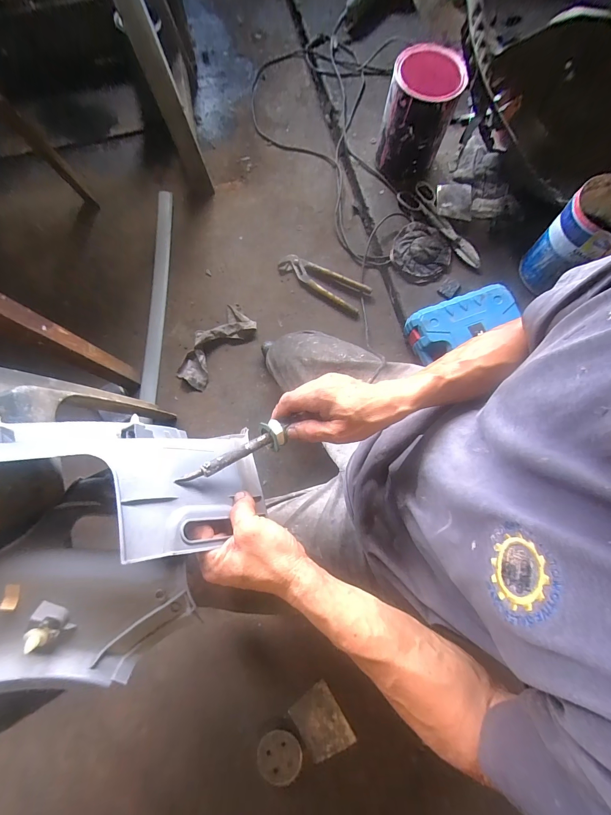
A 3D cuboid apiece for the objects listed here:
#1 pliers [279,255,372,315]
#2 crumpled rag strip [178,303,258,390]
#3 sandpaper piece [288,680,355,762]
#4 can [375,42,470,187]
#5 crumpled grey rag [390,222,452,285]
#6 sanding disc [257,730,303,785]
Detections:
[{"bbox_3d":[0.045,-0.325,0.830,0.239,0.015,0.075,30,80,7],"label":"pliers"},{"bbox_3d":[-0.220,-0.149,0.784,0.098,0.022,0.212,31,80,8],"label":"crumpled rag strip"},{"bbox_3d":[0.030,0.607,0.628,0.088,0.005,0.110,-31,74,-9],"label":"sandpaper piece"},{"bbox_3d":[0.273,-0.707,0.812,0.157,0.212,0.165,22,79,6],"label":"can"},{"bbox_3d":[0.294,-0.392,0.833,0.147,0.046,0.156,31,80,8],"label":"crumpled grey rag"},{"bbox_3d":[-0.048,0.651,0.606,0.080,0.009,0.079,0,77,1],"label":"sanding disc"}]

